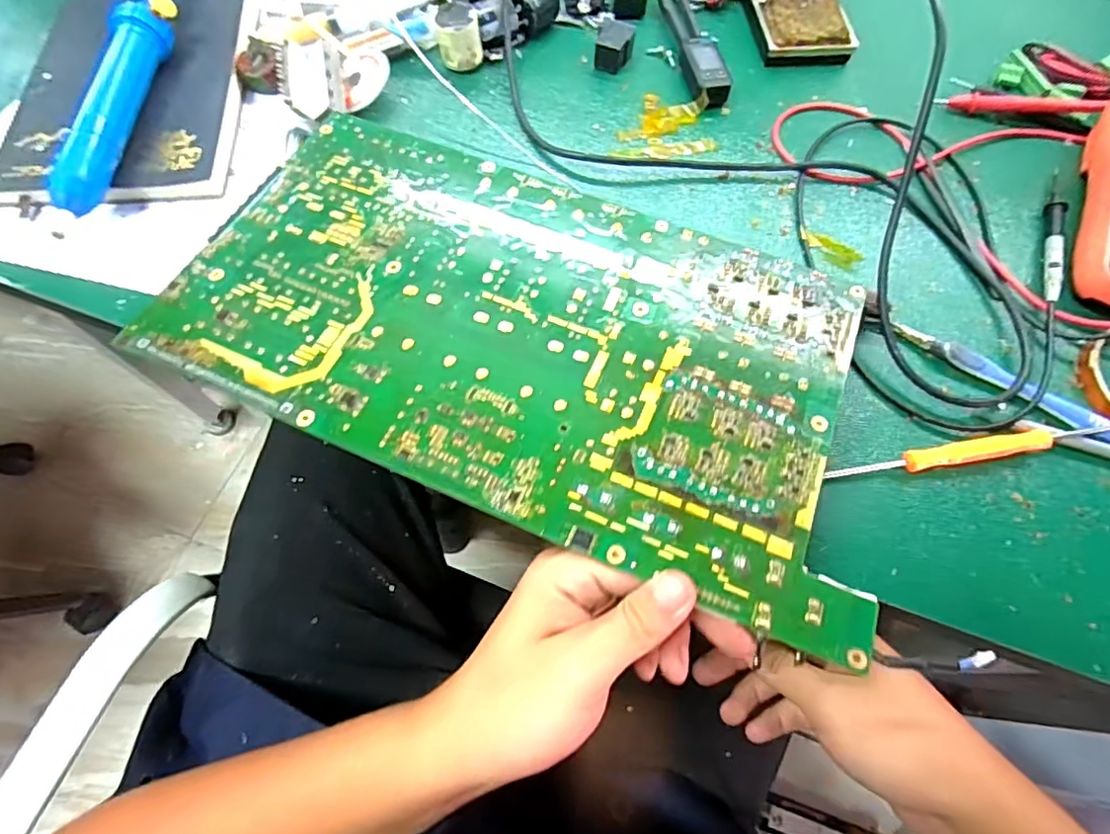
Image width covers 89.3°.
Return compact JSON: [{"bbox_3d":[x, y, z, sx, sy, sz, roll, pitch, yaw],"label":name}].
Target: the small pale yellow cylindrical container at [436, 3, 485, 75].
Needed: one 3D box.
[{"bbox_3d":[-0.070,-0.279,0.418,0.030,0.039,0.023,-6,65,-4],"label":"small pale yellow cylindrical container"}]

